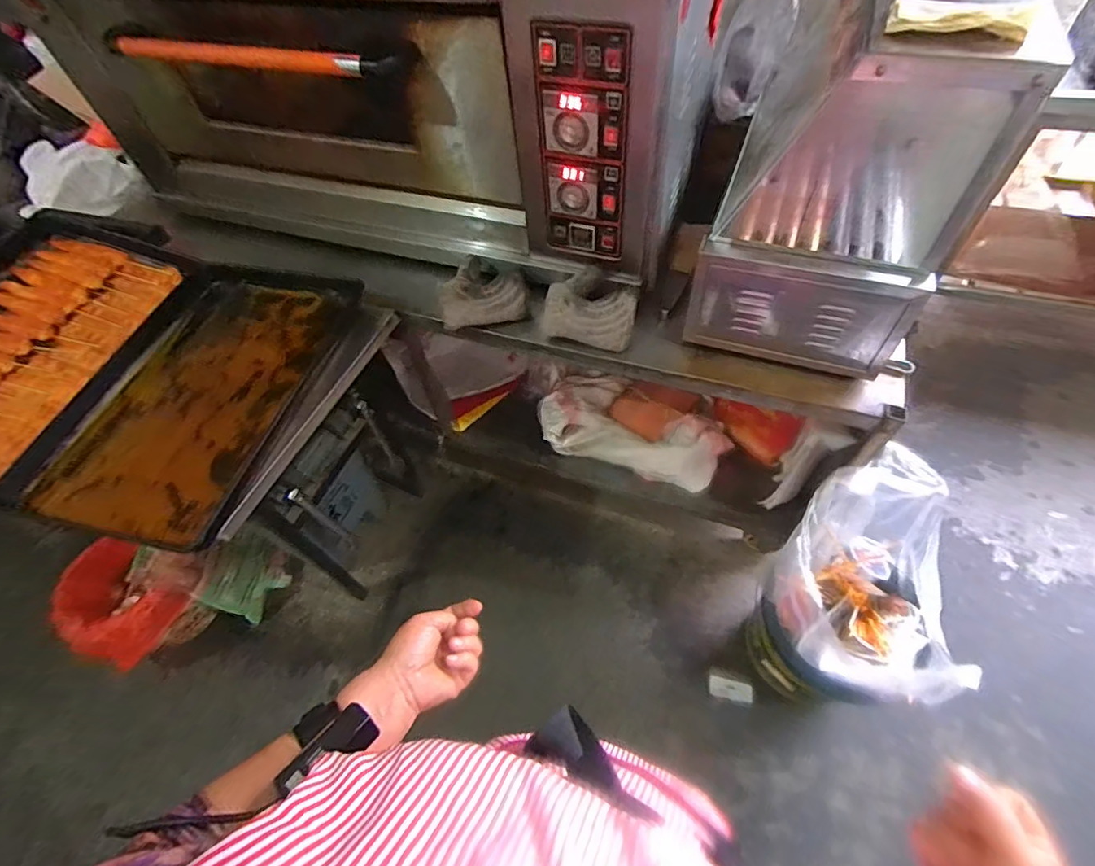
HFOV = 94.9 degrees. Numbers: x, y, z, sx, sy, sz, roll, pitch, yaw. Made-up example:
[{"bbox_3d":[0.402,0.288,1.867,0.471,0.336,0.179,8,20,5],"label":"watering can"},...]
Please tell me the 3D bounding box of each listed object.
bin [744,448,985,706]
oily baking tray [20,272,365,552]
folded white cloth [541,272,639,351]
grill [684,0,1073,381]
[{"bbox_3d":[0.639,0.345,1.084,0.306,0.494,0.436,34,65,25],"label":"bin"},{"bbox_3d":[-0.620,-0.092,0.950,0.362,0.049,0.602,10,57,12],"label":"oily baking tray"},{"bbox_3d":[0.085,-0.239,0.992,0.172,0.077,0.135,9,57,11],"label":"folded white cloth"},{"bbox_3d":[0.498,-0.493,0.868,0.324,0.469,0.581,15,58,15],"label":"grill"}]

